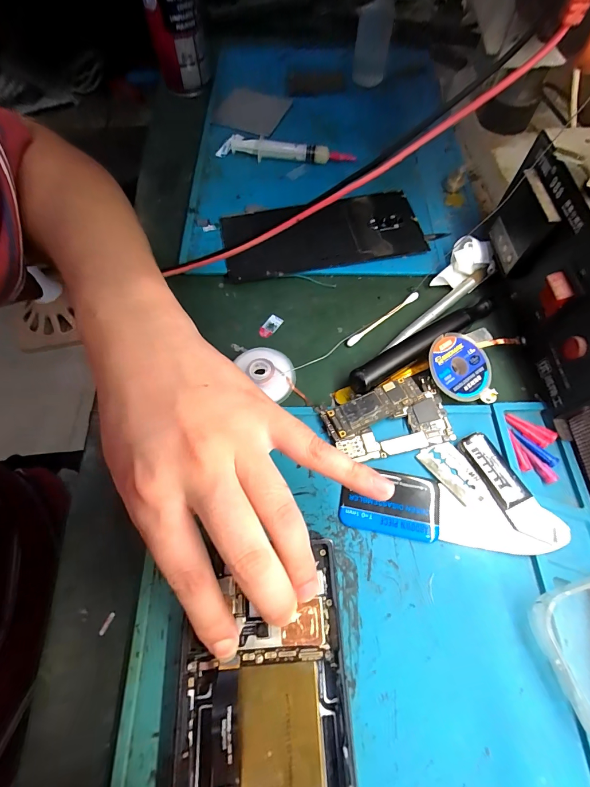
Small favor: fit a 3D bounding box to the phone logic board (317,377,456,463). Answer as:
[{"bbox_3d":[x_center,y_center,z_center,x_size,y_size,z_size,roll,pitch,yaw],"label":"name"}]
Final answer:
[{"bbox_3d":[0.057,0.016,0.219,0.074,0.008,0.042,-13,65,-5],"label":"phone logic board"}]

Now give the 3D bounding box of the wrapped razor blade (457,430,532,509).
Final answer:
[{"bbox_3d":[0.116,0.044,0.207,0.019,0.005,0.044,-25,66,-11],"label":"wrapped razor blade"}]

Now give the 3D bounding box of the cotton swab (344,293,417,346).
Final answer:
[{"bbox_3d":[0.065,-0.055,0.259,0.071,0.004,0.005,-36,69,-15],"label":"cotton swab"}]

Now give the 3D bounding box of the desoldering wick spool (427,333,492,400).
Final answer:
[{"bbox_3d":[0.108,-0.018,0.232,0.044,0.004,0.044,4,75,-13],"label":"desoldering wick spool"}]

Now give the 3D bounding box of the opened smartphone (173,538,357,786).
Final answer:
[{"bbox_3d":[-0.011,0.157,0.151,0.076,0.013,0.158,-6,64,-2],"label":"opened smartphone"}]

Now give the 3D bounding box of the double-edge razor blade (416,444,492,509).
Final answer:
[{"bbox_3d":[0.094,0.046,0.209,0.022,0.004,0.039,-32,68,-14],"label":"double-edge razor blade"}]

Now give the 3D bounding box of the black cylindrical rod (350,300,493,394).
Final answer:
[{"bbox_3d":[0.089,-0.035,0.237,0.118,0.010,0.017,-30,67,-13],"label":"black cylindrical rod"}]

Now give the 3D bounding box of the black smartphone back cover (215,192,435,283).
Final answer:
[{"bbox_3d":[0.022,-0.130,0.289,0.156,0.009,0.068,-11,64,-4],"label":"black smartphone back cover"}]

